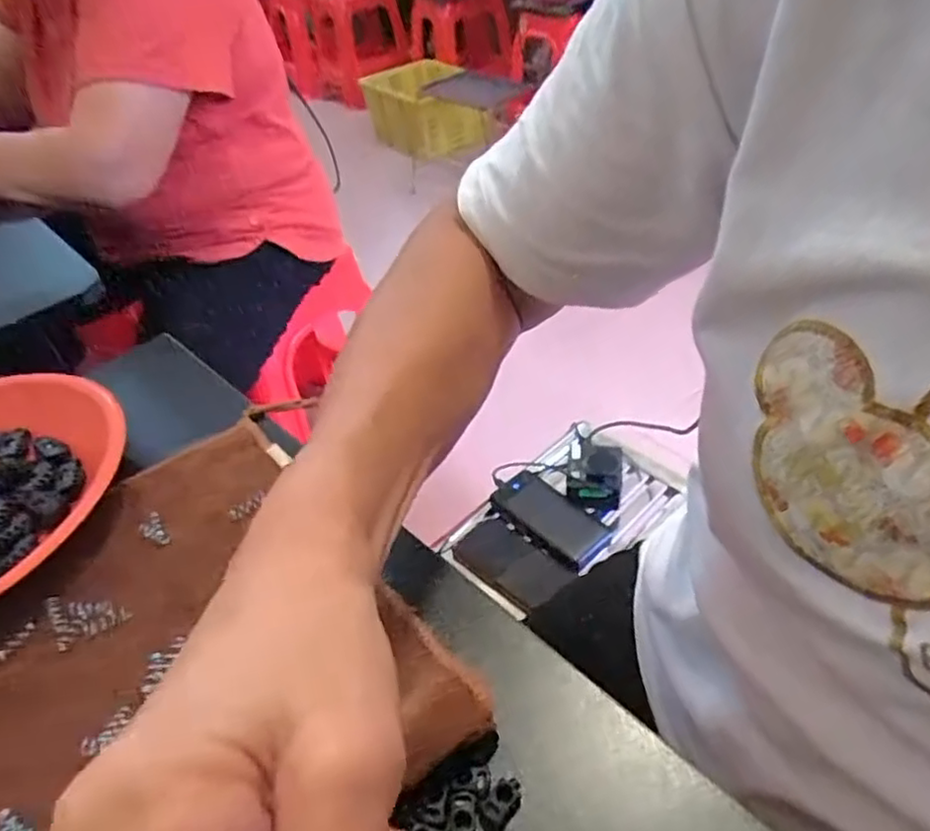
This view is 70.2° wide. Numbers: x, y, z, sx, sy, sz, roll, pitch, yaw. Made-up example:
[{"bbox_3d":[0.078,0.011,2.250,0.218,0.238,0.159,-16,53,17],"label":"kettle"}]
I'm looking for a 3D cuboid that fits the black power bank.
[{"bbox_3d":[0.111,0.132,0.875,0.079,0.014,0.152,-35,49,-27],"label":"black power bank"}]

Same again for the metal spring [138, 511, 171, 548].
[{"bbox_3d":[-0.158,0.058,0.335,0.011,0.004,0.021,-29,47,-25],"label":"metal spring"}]

